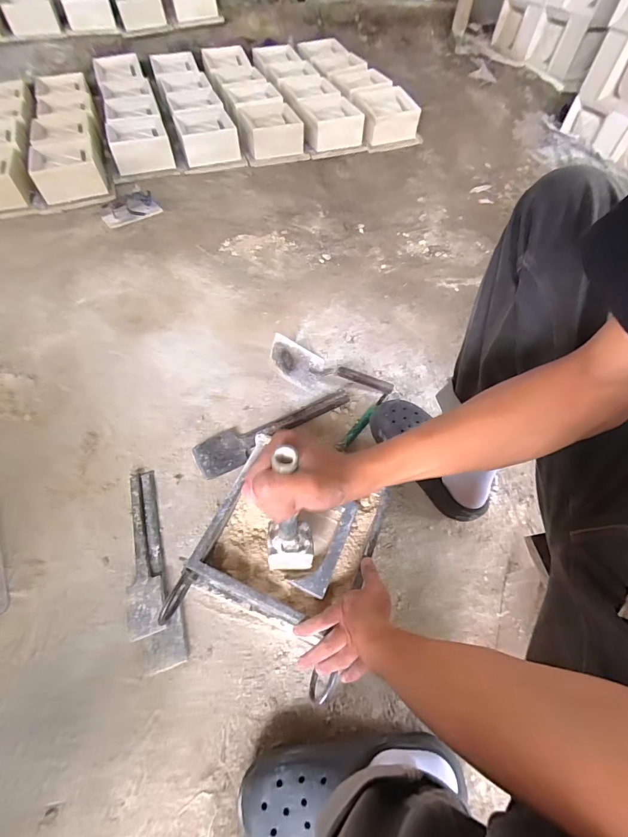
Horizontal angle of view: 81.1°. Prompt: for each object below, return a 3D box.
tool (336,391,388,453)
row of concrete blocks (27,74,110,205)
[{"bbox_3d":[0.107,0.003,0.778,0.020,0.023,0.177,33,60,19],"label":"tool"},{"bbox_3d":[-0.894,-1.046,1.326,0.208,0.094,0.718,-15,61,-13],"label":"row of concrete blocks"}]

